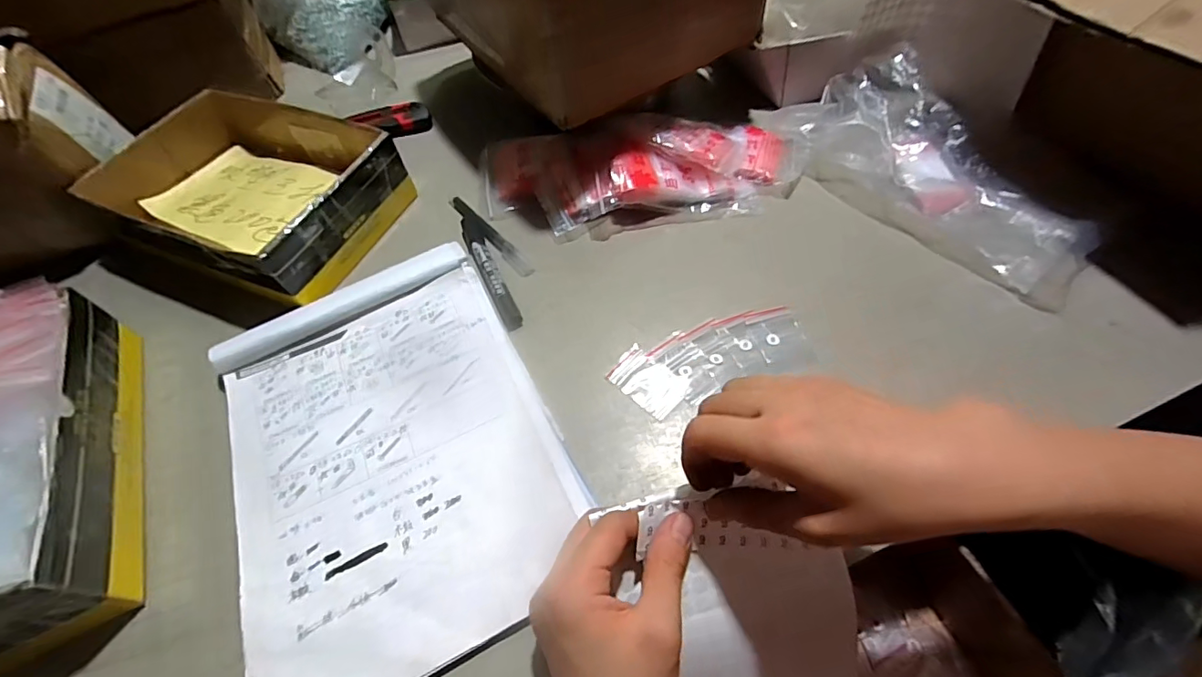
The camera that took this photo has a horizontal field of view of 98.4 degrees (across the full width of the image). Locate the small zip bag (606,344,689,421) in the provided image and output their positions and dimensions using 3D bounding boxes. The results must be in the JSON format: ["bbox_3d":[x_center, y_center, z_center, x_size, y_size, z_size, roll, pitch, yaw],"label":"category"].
[{"bbox_3d":[0.036,0.033,0.406,0.058,0.004,0.039,36,67,24],"label":"small zip bag"}]

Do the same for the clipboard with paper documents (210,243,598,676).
[{"bbox_3d":[-0.156,0.076,0.384,0.223,0.016,0.310,-26,59,-12],"label":"clipboard with paper documents"}]

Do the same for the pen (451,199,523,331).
[{"bbox_3d":[-0.110,-0.103,0.505,0.015,0.008,0.133,-38,62,-18],"label":"pen"}]

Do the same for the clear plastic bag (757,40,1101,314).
[{"bbox_3d":[0.290,-0.157,0.480,0.158,0.049,0.313,-22,58,-9],"label":"clear plastic bag"}]

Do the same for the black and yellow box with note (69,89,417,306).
[{"bbox_3d":[-0.343,-0.152,0.512,0.255,0.062,0.184,19,61,16],"label":"black and yellow box with note"}]

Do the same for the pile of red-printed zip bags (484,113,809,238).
[{"bbox_3d":[0.041,-0.177,0.517,0.318,0.042,0.128,-6,57,1],"label":"pile of red-printed zip bags"}]

